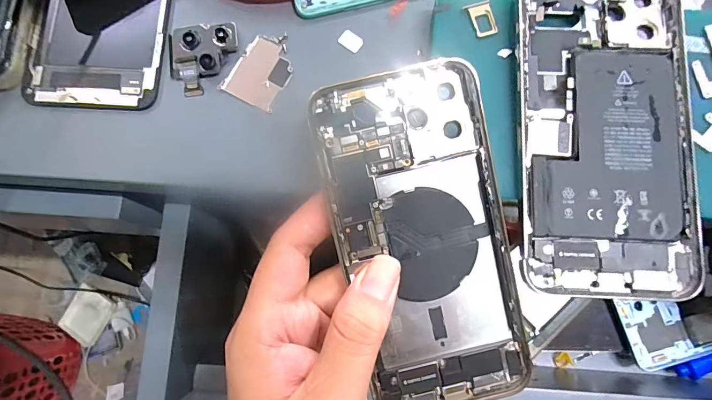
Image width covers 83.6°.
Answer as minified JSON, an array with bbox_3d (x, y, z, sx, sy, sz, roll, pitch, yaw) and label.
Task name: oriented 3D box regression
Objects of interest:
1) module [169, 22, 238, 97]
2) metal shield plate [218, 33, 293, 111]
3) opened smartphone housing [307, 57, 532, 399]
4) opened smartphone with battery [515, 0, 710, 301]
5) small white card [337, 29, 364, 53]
[{"bbox_3d":[-0.084,-0.078,0.218,0.037,0.010,0.038,-6,79,0],"label":"module"},{"bbox_3d":[-0.051,-0.072,0.219,0.031,0.004,0.042,28,81,6],"label":"metal shield plate"},{"bbox_3d":[0.032,0.021,0.186,0.077,0.008,0.158,-16,96,-2],"label":"opened smartphone housing"},{"bbox_3d":[0.117,-0.040,0.190,0.078,0.010,0.165,1,79,1],"label":"opened smartphone with battery"},{"bbox_3d":[-0.003,-0.088,0.222,0.013,0.004,0.009,40,85,3],"label":"small white card"}]

